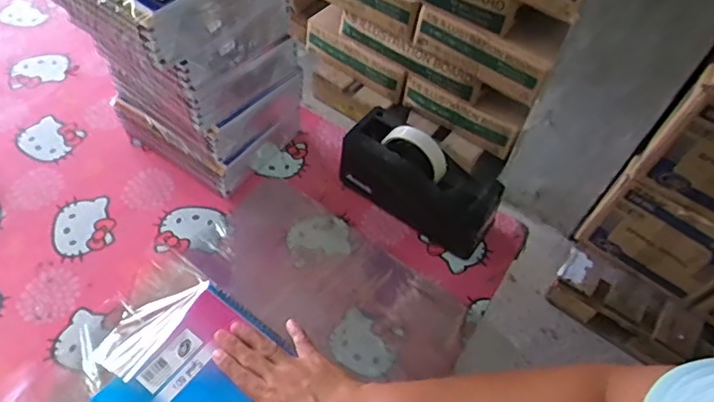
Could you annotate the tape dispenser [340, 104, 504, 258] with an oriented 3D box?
[{"bbox_3d":[0.079,-0.031,0.671,0.202,0.113,0.072,32,58,18],"label":"tape dispenser"}]

